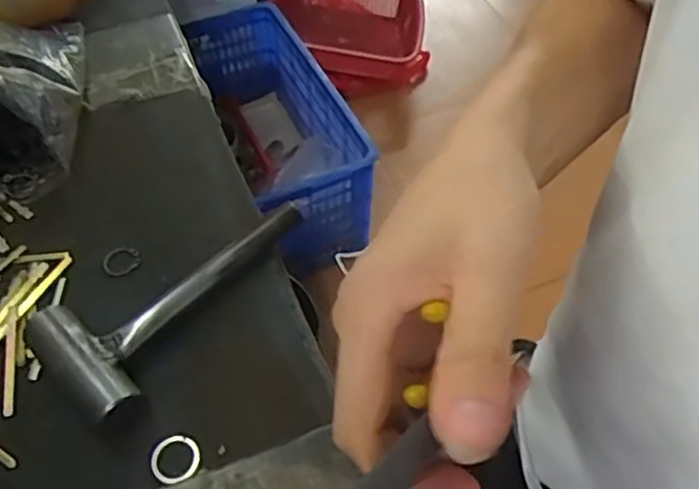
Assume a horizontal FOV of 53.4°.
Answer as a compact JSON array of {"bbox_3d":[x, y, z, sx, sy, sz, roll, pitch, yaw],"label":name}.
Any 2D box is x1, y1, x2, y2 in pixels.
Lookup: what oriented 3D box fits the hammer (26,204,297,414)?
[{"bbox_3d":[-0.099,0.028,0.419,0.073,0.033,0.167,37,62,24],"label":"hammer"}]

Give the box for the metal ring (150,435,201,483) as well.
[{"bbox_3d":[-0.093,0.115,0.371,0.026,0.005,0.025,0,54,0],"label":"metal ring"}]

